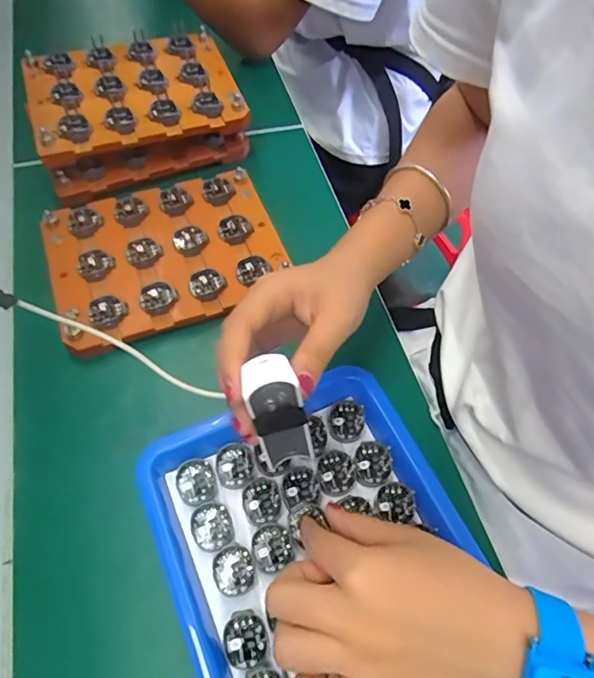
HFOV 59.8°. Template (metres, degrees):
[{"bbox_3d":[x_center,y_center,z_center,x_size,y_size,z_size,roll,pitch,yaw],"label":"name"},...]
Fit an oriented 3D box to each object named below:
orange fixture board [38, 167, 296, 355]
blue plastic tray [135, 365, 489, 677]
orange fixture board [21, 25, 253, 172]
[{"bbox_3d":[-0.110,-0.075,0.440,0.188,0.028,0.143,-21,61,-13],"label":"orange fixture board"},{"bbox_3d":[0.015,0.135,0.315,0.177,0.041,0.214,-20,55,-17],"label":"blue plastic tray"},{"bbox_3d":[-0.155,-0.236,0.494,0.190,0.036,0.139,-18,61,-12],"label":"orange fixture board"}]

